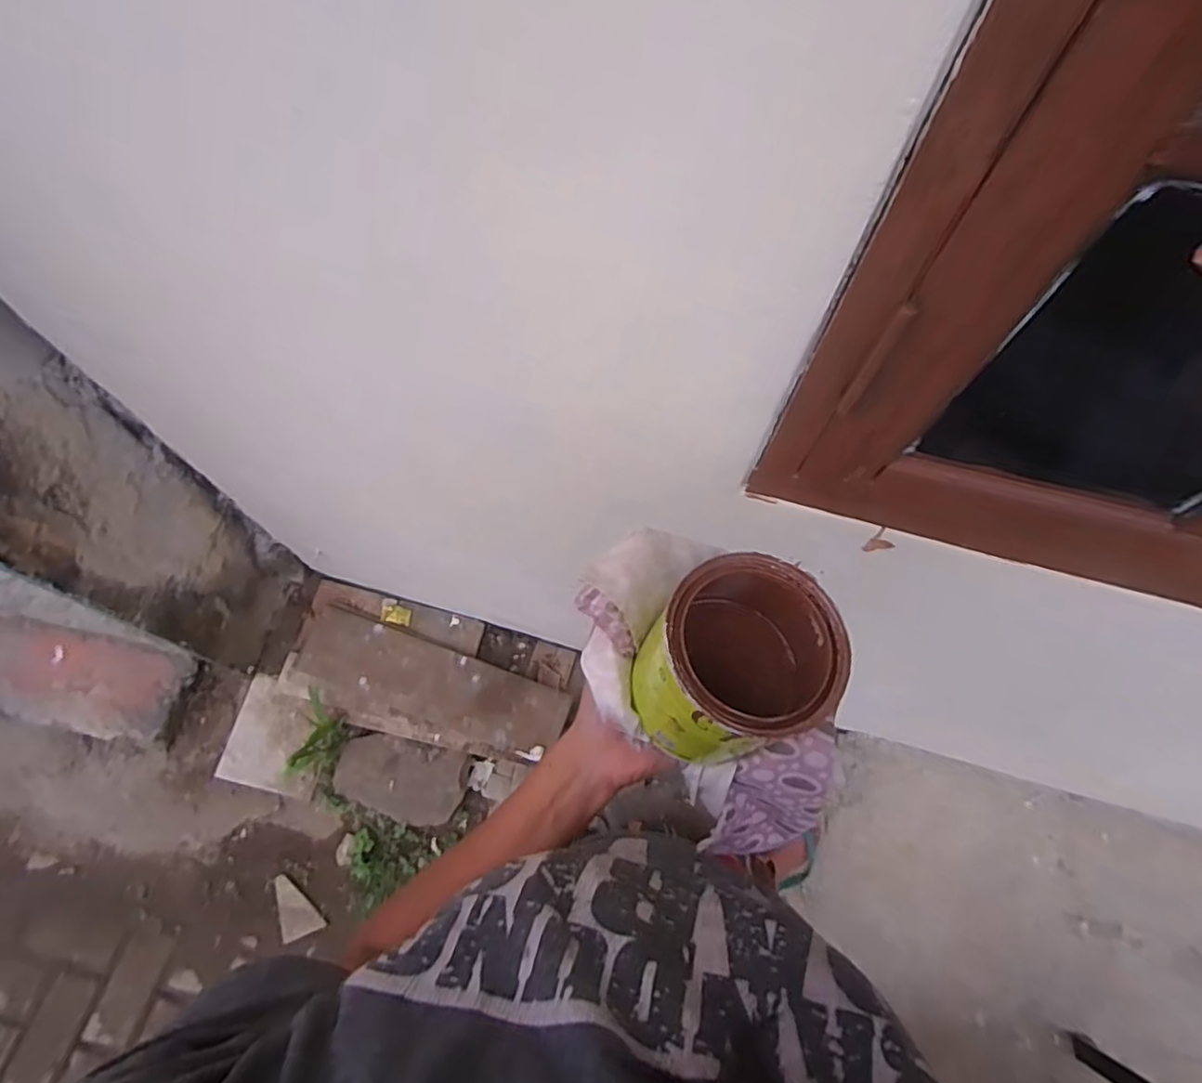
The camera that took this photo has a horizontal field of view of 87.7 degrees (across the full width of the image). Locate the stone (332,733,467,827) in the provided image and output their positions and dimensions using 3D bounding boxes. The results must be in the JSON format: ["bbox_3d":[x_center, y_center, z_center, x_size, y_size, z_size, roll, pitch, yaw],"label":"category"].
[{"bbox_3d":[-0.439,0.513,1.356,0.276,0.027,0.173,14,90,3],"label":"stone"}]

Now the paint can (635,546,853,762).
[{"bbox_3d":[0.081,0.075,0.391,0.098,0.115,0.116,35,73,10],"label":"paint can"}]

